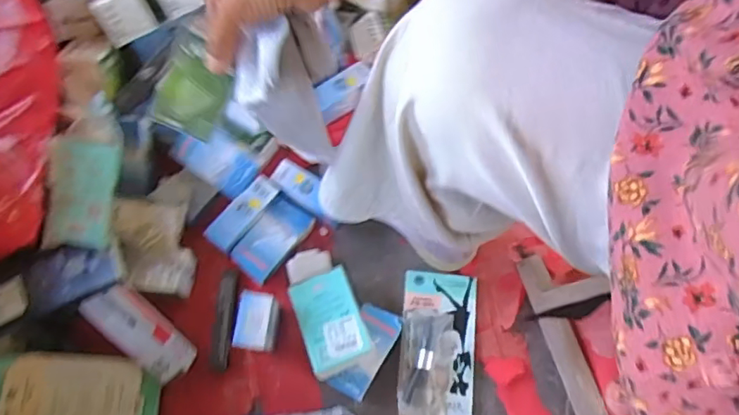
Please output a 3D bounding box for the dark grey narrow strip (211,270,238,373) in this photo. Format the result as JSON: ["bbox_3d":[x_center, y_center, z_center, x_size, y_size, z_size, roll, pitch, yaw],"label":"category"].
[{"bbox_3d":[-0.179,0.137,0.674,0.021,0.009,0.117,2,70,0],"label":"dark grey narrow strip"}]

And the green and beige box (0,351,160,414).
[{"bbox_3d":[-0.339,0.216,0.608,0.196,0.031,0.101,7,69,-17],"label":"green and beige box"}]

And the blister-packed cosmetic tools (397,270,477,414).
[{"bbox_3d":[0.084,0.180,0.668,0.090,0.030,0.202,5,70,1],"label":"blister-packed cosmetic tools"}]

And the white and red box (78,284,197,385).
[{"bbox_3d":[-0.263,0.143,0.624,0.130,0.022,0.051,45,74,-13],"label":"white and red box"}]

